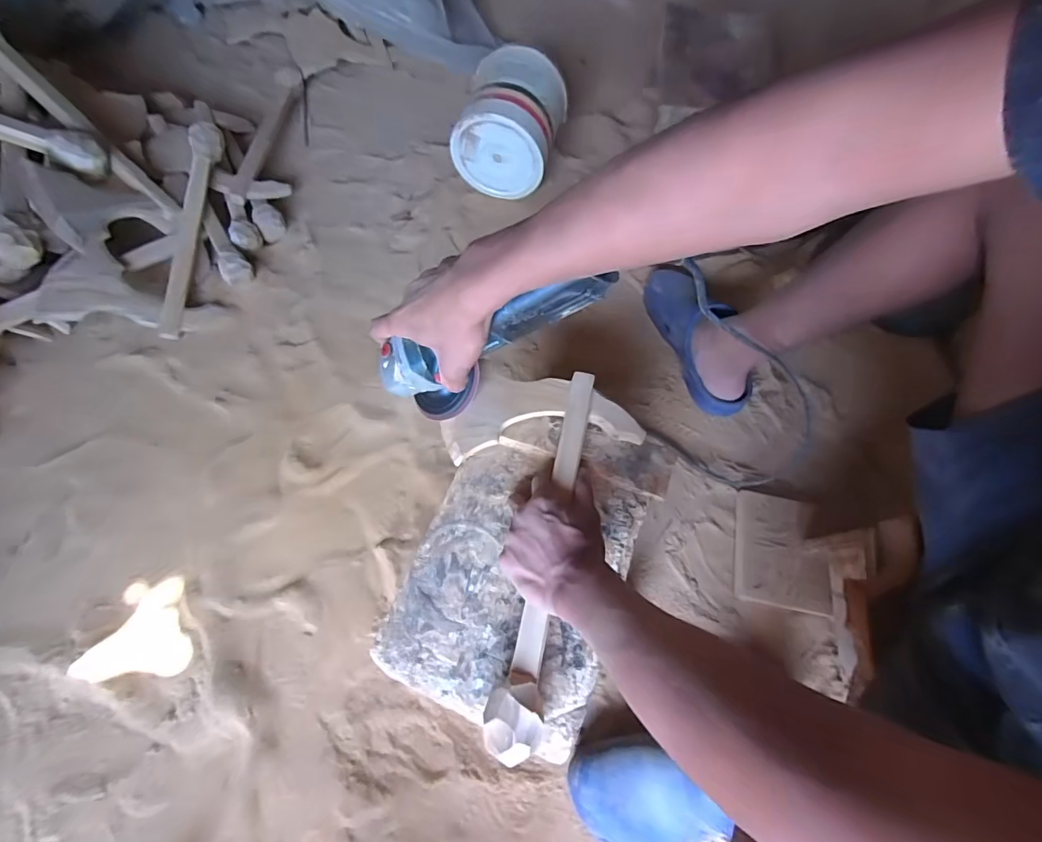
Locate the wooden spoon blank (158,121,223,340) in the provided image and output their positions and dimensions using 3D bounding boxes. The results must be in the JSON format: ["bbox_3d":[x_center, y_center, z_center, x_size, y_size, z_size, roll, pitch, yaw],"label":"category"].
[{"bbox_3d":[-0.567,-0.328,0.808,0.039,0.049,0.381,6,83,0],"label":"wooden spoon blank"}]

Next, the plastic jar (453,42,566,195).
[{"bbox_3d":[-0.019,-0.565,0.901,0.180,0.172,0.172,15,67,5],"label":"plastic jar"}]

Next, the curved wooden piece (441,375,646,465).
[{"bbox_3d":[0.020,-0.011,0.539,0.215,0.022,0.095,-5,69,-4],"label":"curved wooden piece"}]

